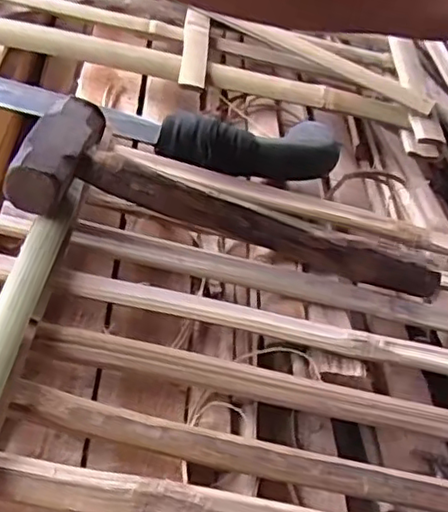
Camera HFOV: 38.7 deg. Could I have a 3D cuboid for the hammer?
[{"bbox_3d":[0.010,-0.024,0.404,0.269,0.030,0.074,19,40,-12],"label":"hammer"}]

